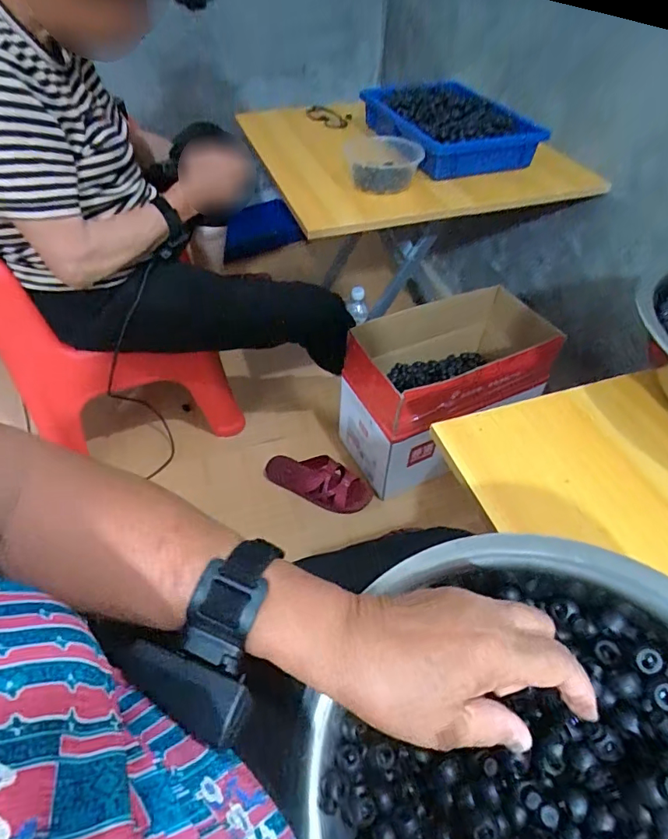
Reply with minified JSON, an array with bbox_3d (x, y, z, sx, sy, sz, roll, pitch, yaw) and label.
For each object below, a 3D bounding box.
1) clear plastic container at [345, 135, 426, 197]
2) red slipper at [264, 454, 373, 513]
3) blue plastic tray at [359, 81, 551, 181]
[{"bbox_3d":[0.091,-0.488,0.919,0.140,0.068,0.153,4,49,2],"label":"clear plastic container"},{"bbox_3d":[-0.034,0.128,1.026,0.228,0.054,0.087,23,52,18],"label":"red slipper"},{"bbox_3d":[0.236,-0.618,1.015,0.238,0.074,0.358,-11,50,-11],"label":"blue plastic tray"}]

